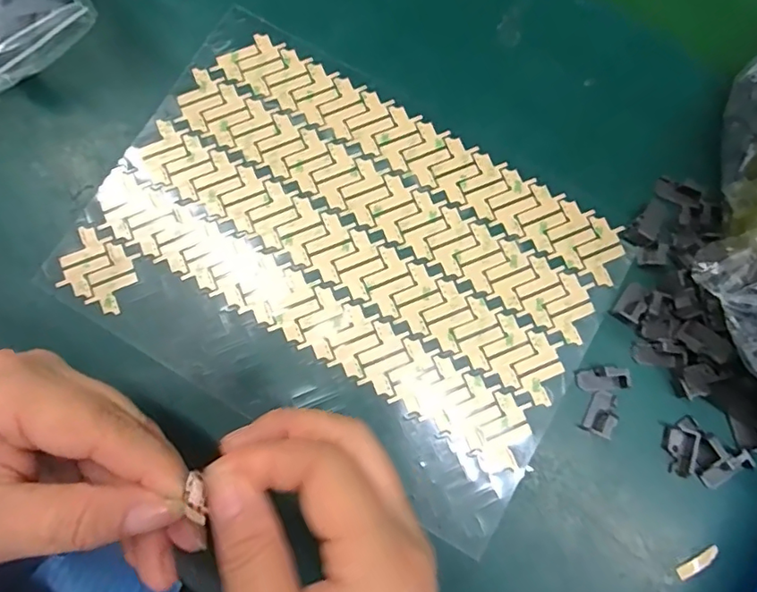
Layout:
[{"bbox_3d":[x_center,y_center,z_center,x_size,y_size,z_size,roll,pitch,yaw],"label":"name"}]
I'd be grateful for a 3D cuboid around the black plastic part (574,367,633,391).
[{"bbox_3d":[0.106,0.039,0.248,0.022,0.009,0.010,-1,79,-1],"label":"black plastic part"}]

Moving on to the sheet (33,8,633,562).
[{"bbox_3d":[-0.017,-0.015,0.259,0.242,0.004,0.171,32,80,5],"label":"sheet"}]

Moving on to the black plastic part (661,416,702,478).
[{"bbox_3d":[0.139,0.068,0.242,0.012,0.011,0.026,23,80,4],"label":"black plastic part"}]

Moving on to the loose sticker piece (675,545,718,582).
[{"bbox_3d":[0.143,0.120,0.237,0.021,0.004,0.006,-29,66,-4],"label":"loose sticker piece"}]

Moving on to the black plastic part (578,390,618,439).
[{"bbox_3d":[0.104,0.054,0.245,0.011,0.010,0.020,30,80,5],"label":"black plastic part"}]

